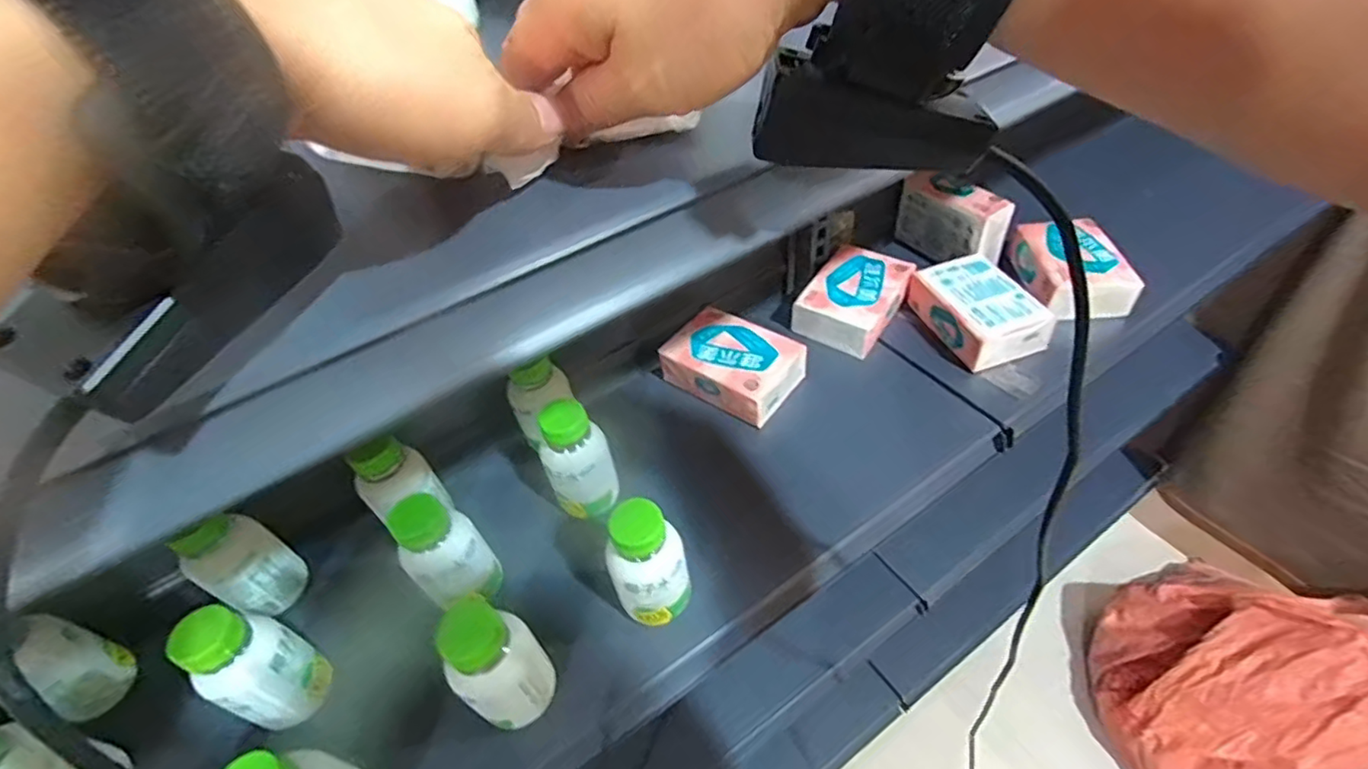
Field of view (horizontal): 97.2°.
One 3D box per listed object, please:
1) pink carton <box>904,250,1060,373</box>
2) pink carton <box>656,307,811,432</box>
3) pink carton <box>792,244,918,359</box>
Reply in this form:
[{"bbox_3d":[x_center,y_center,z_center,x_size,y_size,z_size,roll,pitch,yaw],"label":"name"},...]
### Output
[{"bbox_3d":[0.332,-0.082,0.682,0.089,0.059,0.143,-18,49,-10],"label":"pink carton"},{"bbox_3d":[0.054,-0.023,0.665,0.137,0.056,0.095,28,56,27],"label":"pink carton"},{"bbox_3d":[0.203,-0.100,0.716,0.097,0.058,0.126,25,55,26],"label":"pink carton"}]

